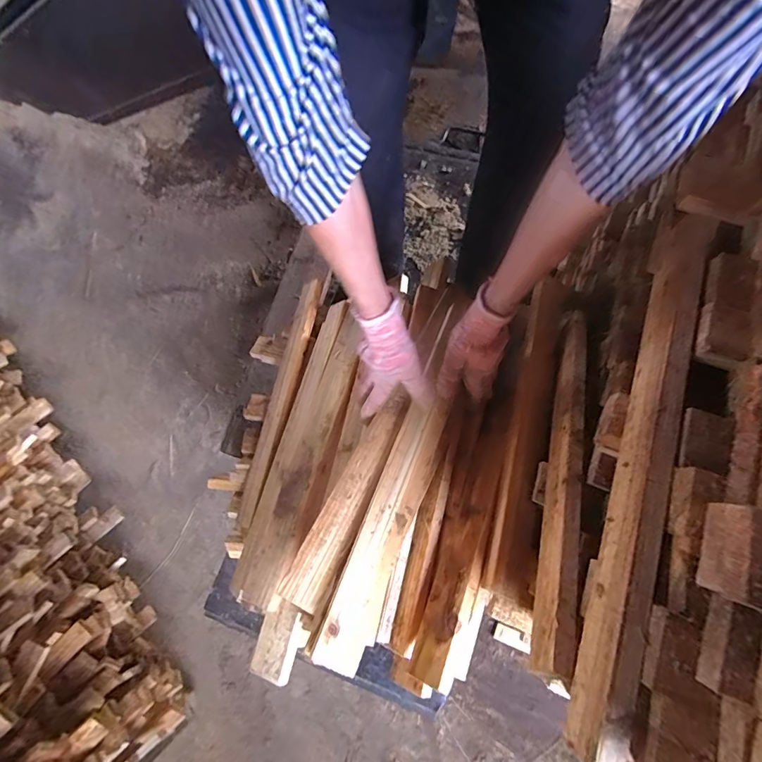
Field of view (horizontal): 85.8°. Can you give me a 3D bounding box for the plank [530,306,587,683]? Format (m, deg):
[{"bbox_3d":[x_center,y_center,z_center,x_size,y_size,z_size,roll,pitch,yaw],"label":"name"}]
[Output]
[{"bbox_3d":[0.227,0.093,0.513,0.022,0.068,0.470,19,53,7],"label":"plank"}]

